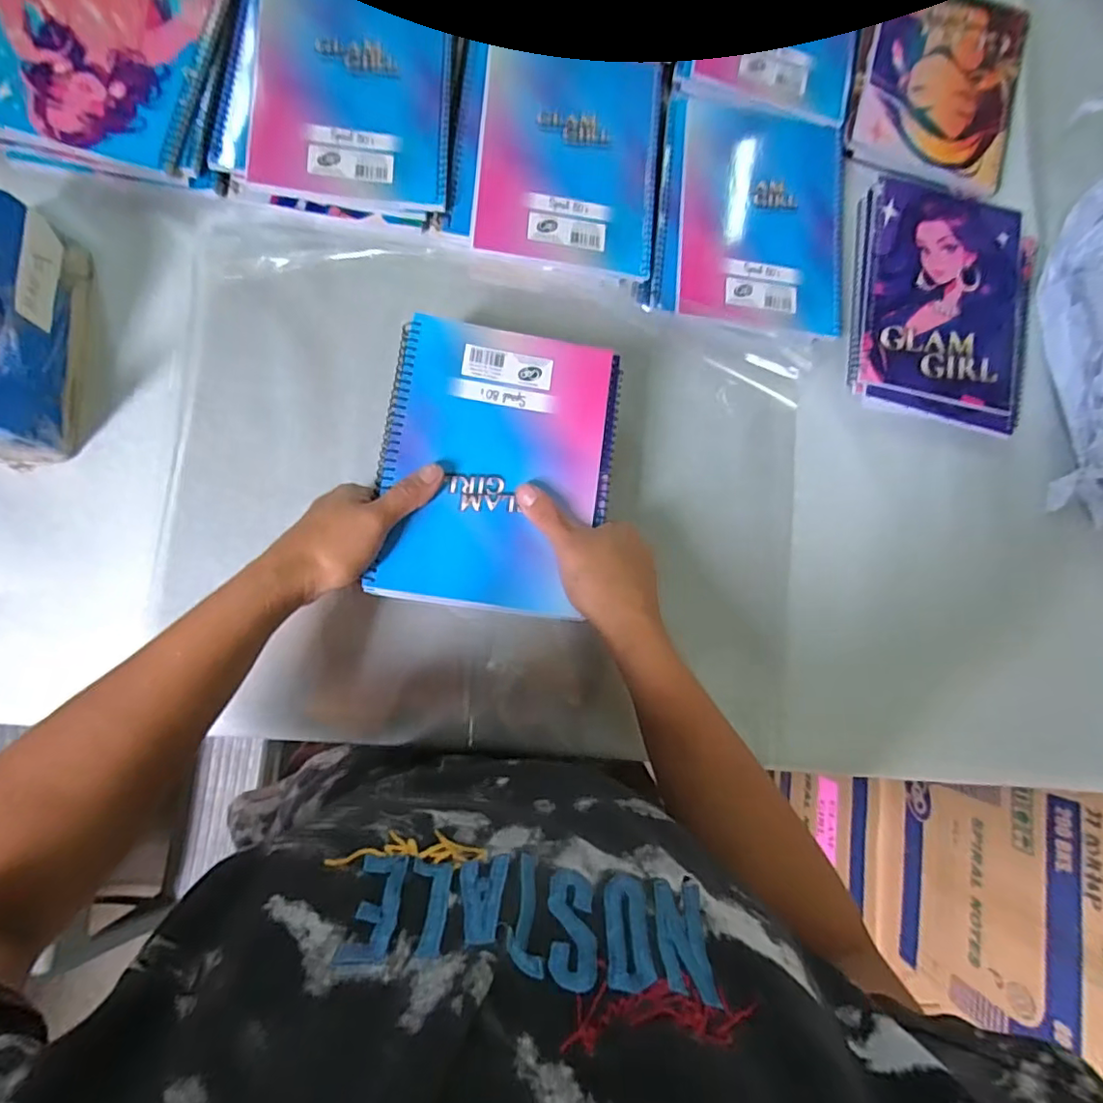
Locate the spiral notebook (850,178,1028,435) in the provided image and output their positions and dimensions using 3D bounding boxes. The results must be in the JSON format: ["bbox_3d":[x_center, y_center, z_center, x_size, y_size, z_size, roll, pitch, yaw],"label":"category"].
[{"bbox_3d":[0.357,-0.229,0.520,0.166,0.015,0.226,10,85,-8],"label":"spiral notebook"}]

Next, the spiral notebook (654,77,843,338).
[{"bbox_3d":[0.178,-0.297,0.499,0.162,0.012,0.207,7,86,-8],"label":"spiral notebook"}]

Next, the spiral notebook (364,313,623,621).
[{"bbox_3d":[-0.035,-0.060,0.401,0.156,0.020,0.196,9,85,-8],"label":"spiral notebook"}]

